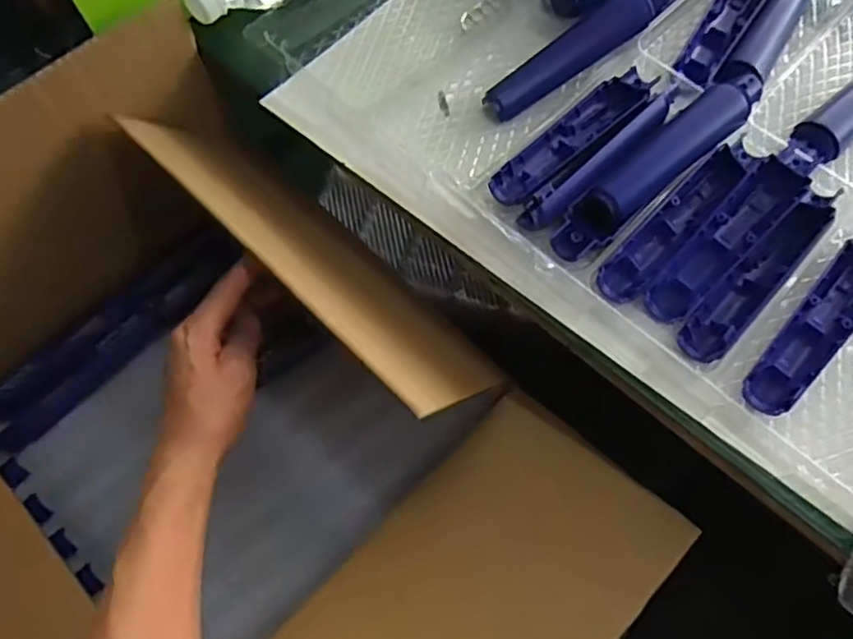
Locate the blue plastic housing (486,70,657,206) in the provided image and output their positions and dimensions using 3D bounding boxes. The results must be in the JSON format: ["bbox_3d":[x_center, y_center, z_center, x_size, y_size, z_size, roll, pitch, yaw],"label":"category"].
[{"bbox_3d":[0.114,-0.142,0.492,0.163,0.014,0.036,-41,71,-19],"label":"blue plastic housing"}]

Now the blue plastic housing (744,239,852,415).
[{"bbox_3d":[0.267,-0.002,0.433,0.163,0.018,0.036,-41,72,-19],"label":"blue plastic housing"}]

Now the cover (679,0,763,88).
[{"bbox_3d":[0.258,-0.255,0.556,0.034,0.017,0.151,29,67,13],"label":"cover"}]

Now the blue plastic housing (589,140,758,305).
[{"bbox_3d":[0.182,-0.073,0.463,0.030,0.021,0.158,41,70,17],"label":"blue plastic housing"}]

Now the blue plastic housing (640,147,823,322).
[{"bbox_3d":[0.220,-0.066,0.458,0.178,0.024,0.034,-41,71,-19],"label":"blue plastic housing"}]

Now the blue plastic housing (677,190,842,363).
[{"bbox_3d":[0.231,-0.035,0.445,0.029,0.021,0.162,40,70,17],"label":"blue plastic housing"}]

